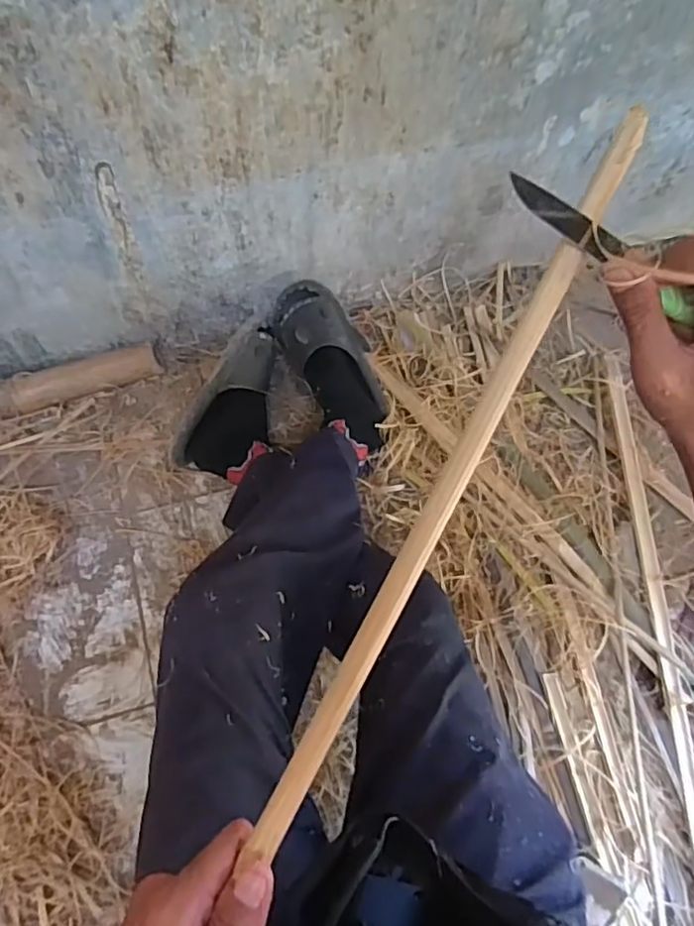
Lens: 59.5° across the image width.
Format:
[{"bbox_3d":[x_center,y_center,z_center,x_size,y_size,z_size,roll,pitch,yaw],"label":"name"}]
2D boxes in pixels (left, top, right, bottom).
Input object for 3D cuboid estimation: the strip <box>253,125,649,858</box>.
[{"bbox_3d":[0.057,0.004,0.312,0.016,0.010,0.419,27,87,11],"label":"strip"}]

